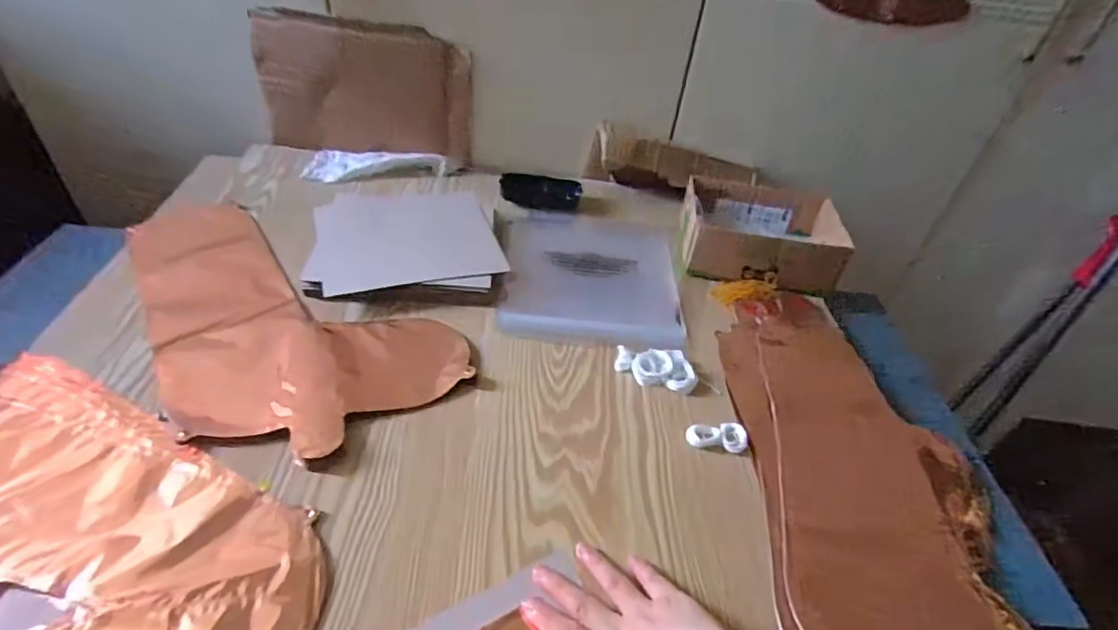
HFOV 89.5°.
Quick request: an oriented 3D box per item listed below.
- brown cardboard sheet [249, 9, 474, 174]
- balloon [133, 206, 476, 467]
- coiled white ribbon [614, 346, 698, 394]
[{"bbox_3d":[-0.256,-0.301,0.762,0.273,0.168,0.045,5,41,-3],"label":"brown cardboard sheet"},{"bbox_3d":[-0.285,-0.018,0.573,0.231,0.010,0.396,-25,51,-31],"label":"balloon"},{"bbox_3d":[0.095,0.052,0.551,0.077,0.019,0.041,12,42,5],"label":"coiled white ribbon"}]

